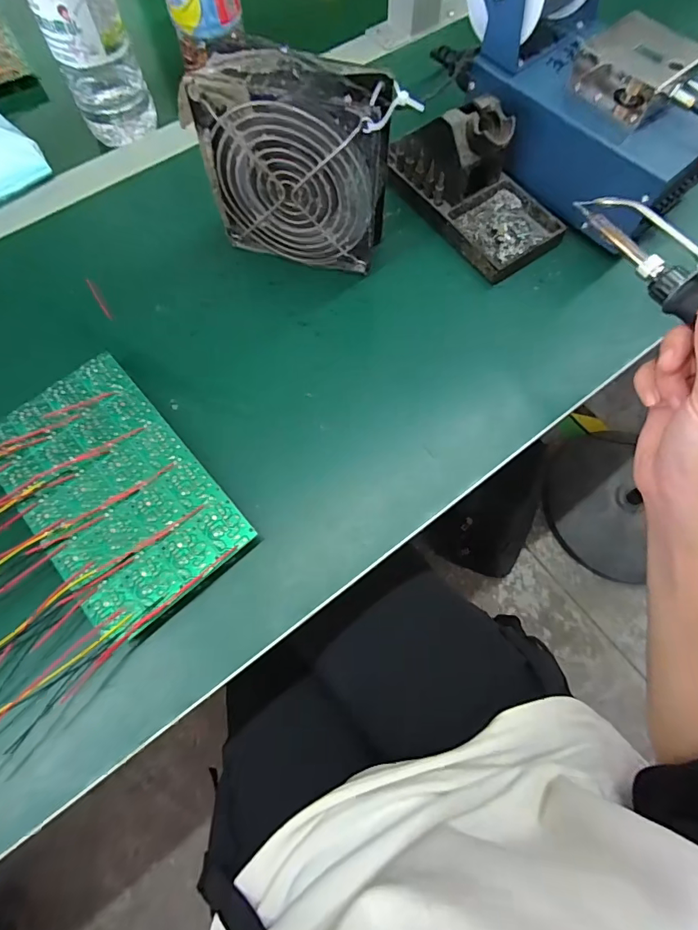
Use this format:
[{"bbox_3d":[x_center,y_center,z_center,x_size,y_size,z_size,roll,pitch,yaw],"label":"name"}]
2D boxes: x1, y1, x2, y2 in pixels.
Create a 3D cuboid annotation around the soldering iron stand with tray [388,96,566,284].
[{"bbox_3d":[0.107,-0.222,0.349,0.079,0.075,0.134,-38,74,-13],"label":"soldering iron stand with tray"}]

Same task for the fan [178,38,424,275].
[{"bbox_3d":[-0.032,-0.202,0.312,0.129,0.121,0.042,14,70,5],"label":"fan"}]

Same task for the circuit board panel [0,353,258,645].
[{"bbox_3d":[-0.151,0.015,0.285,0.099,0.013,0.169,-40,74,-14],"label":"circuit board panel"}]

